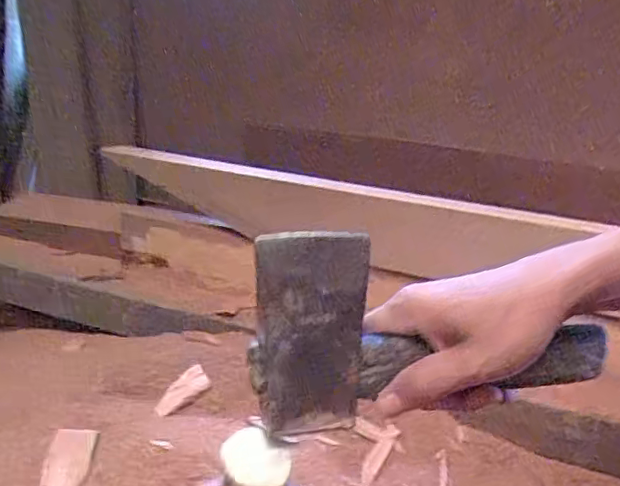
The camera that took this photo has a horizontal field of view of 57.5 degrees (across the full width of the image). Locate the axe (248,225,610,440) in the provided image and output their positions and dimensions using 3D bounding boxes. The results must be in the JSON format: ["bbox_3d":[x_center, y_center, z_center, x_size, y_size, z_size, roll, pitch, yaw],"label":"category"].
[{"bbox_3d":[0.080,0.048,0.339,0.228,0.107,0.029,-2,23,-16],"label":"axe"}]

